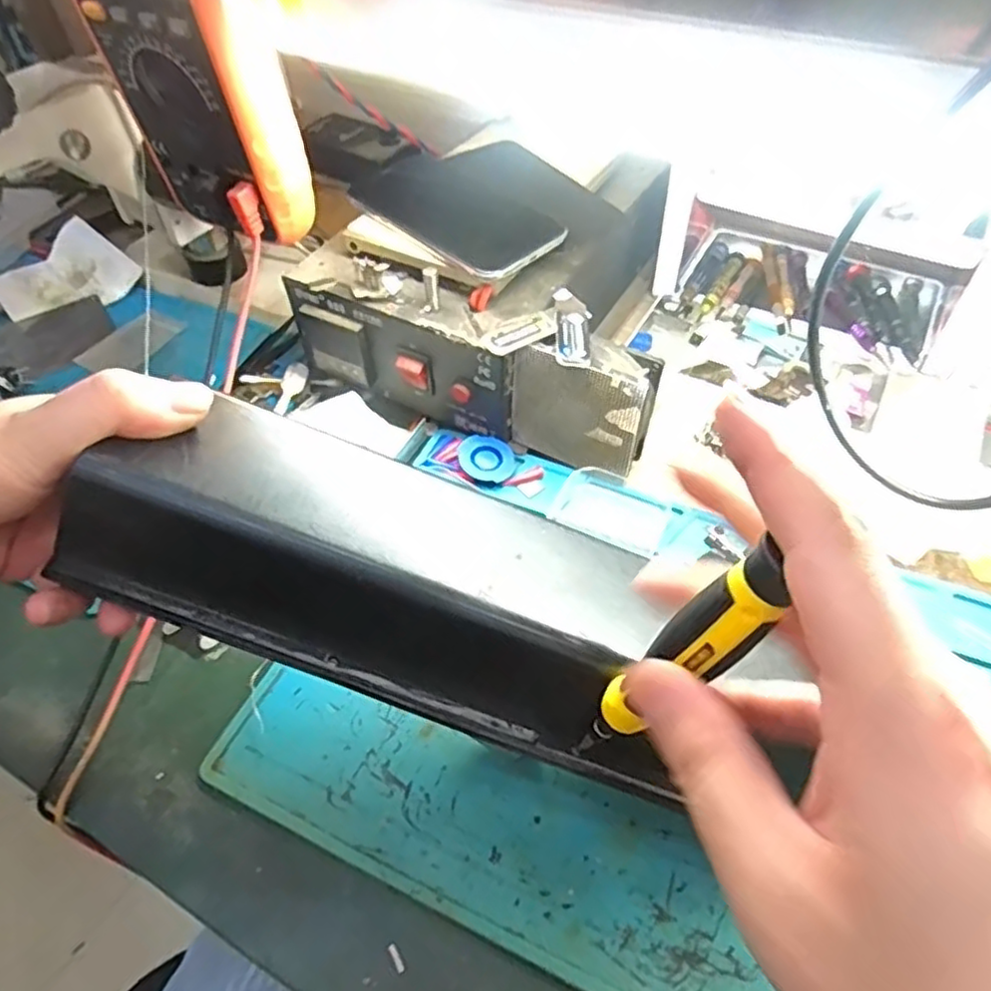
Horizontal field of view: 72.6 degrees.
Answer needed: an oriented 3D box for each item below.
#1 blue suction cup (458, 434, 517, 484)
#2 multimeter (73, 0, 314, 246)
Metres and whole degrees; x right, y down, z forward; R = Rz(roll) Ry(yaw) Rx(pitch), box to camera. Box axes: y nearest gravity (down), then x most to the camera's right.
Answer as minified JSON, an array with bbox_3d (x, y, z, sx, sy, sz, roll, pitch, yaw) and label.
[{"bbox_3d":[-0.005,-0.022,0.431,0.034,0.012,0.038,-9,53,-4],"label":"blue suction cup"},{"bbox_3d":[-0.143,-0.206,0.304,0.090,0.173,0.043,21,55,18],"label":"multimeter"}]

